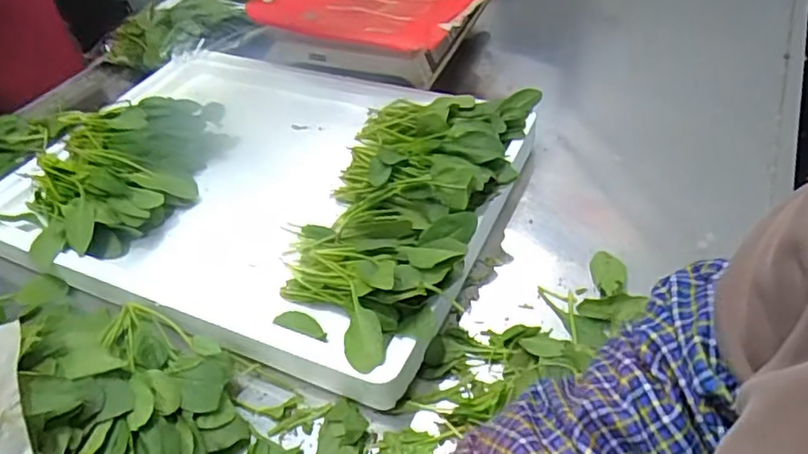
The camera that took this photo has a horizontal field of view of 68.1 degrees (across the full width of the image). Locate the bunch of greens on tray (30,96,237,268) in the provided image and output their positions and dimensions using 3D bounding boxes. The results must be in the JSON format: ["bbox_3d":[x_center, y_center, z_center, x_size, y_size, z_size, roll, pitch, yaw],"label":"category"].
[{"bbox_3d":[-0.351,-0.076,0.764,0.208,0.058,0.304,-3,44,3],"label":"bunch of greens on tray"}]

